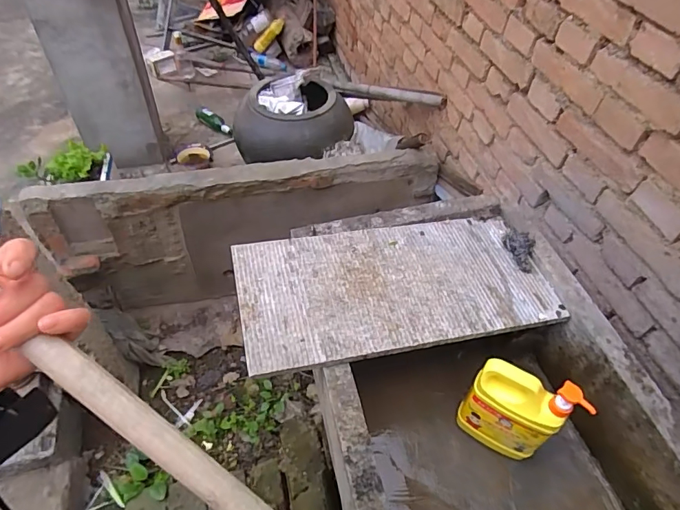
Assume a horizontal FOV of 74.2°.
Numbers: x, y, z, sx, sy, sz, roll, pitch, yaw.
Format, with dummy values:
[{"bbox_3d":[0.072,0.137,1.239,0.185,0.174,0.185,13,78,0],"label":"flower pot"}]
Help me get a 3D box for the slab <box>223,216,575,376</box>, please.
[{"bbox_3d":[0.101,0.054,0.848,0.566,0.043,0.266,-10,49,-11],"label":"slab"}]

